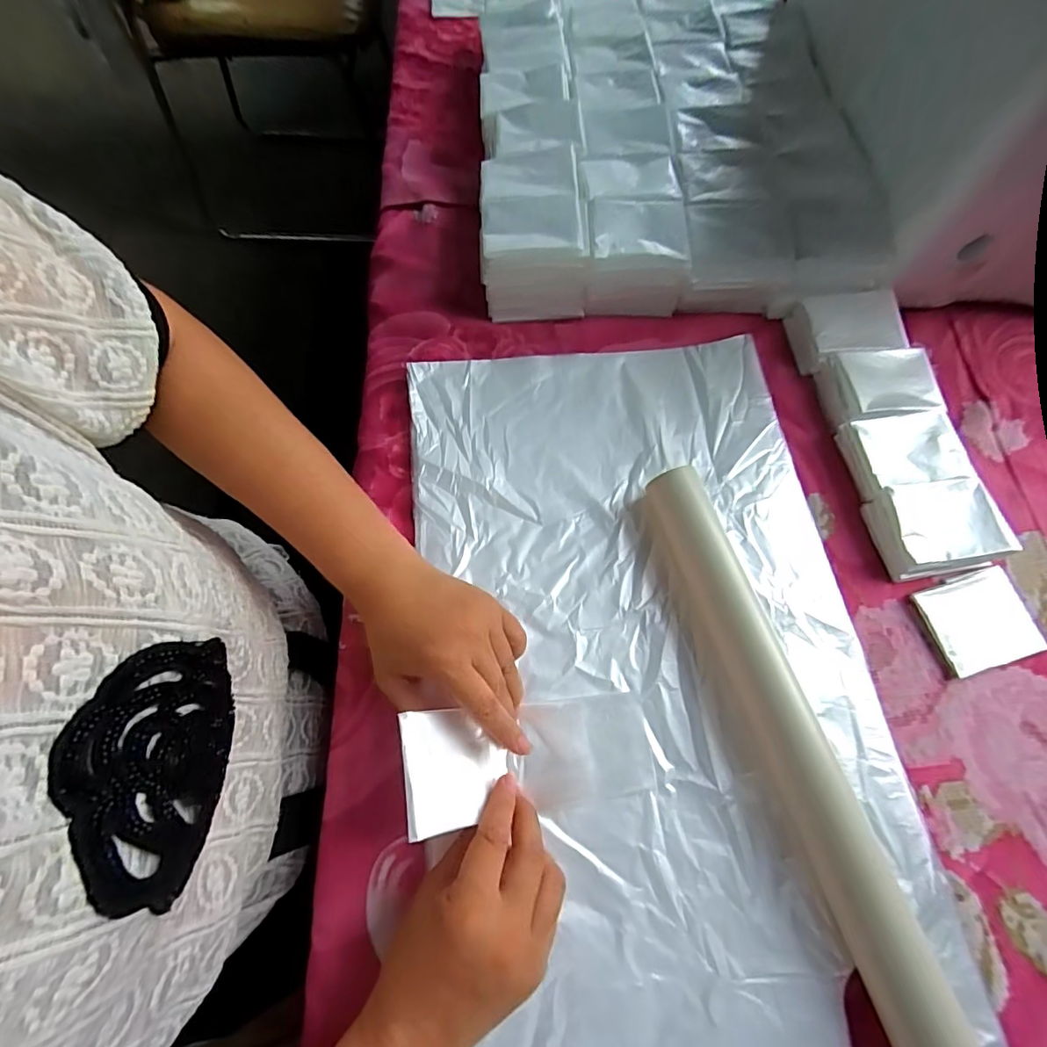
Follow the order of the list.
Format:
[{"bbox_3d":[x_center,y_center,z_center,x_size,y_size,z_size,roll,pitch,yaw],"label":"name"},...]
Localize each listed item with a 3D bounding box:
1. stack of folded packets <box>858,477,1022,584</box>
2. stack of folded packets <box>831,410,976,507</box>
[{"bbox_3d":[0.326,0.004,0.387,0.087,0.033,0.067,-6,68,-6],"label":"stack of folded packets"},{"bbox_3d":[0.316,-0.056,0.409,0.084,0.028,0.065,-8,69,-7],"label":"stack of folded packets"}]

